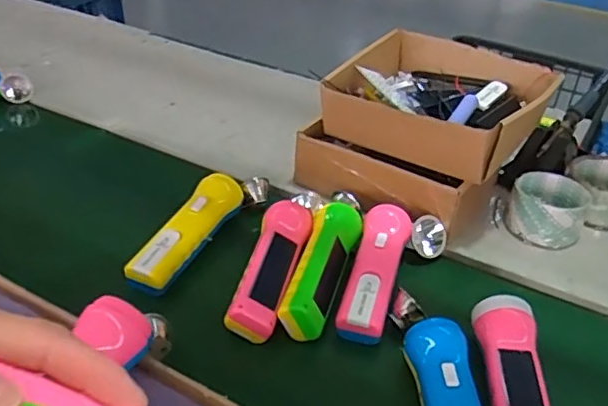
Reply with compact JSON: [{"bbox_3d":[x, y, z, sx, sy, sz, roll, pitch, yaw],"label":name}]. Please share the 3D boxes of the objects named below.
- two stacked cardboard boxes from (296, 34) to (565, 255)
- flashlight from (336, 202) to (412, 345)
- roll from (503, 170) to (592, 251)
[{"bbox_3d":[0.150,-0.085,0.717,0.235,0.150,0.226,23,39,25],"label":"two stacked cardboard boxes"},{"bbox_3d":[0.072,0.065,0.581,0.052,0.042,0.168,12,35,11],"label":"flashlight"},{"bbox_3d":[0.274,0.009,0.675,0.081,0.059,0.081,3,35,-2],"label":"roll"}]

